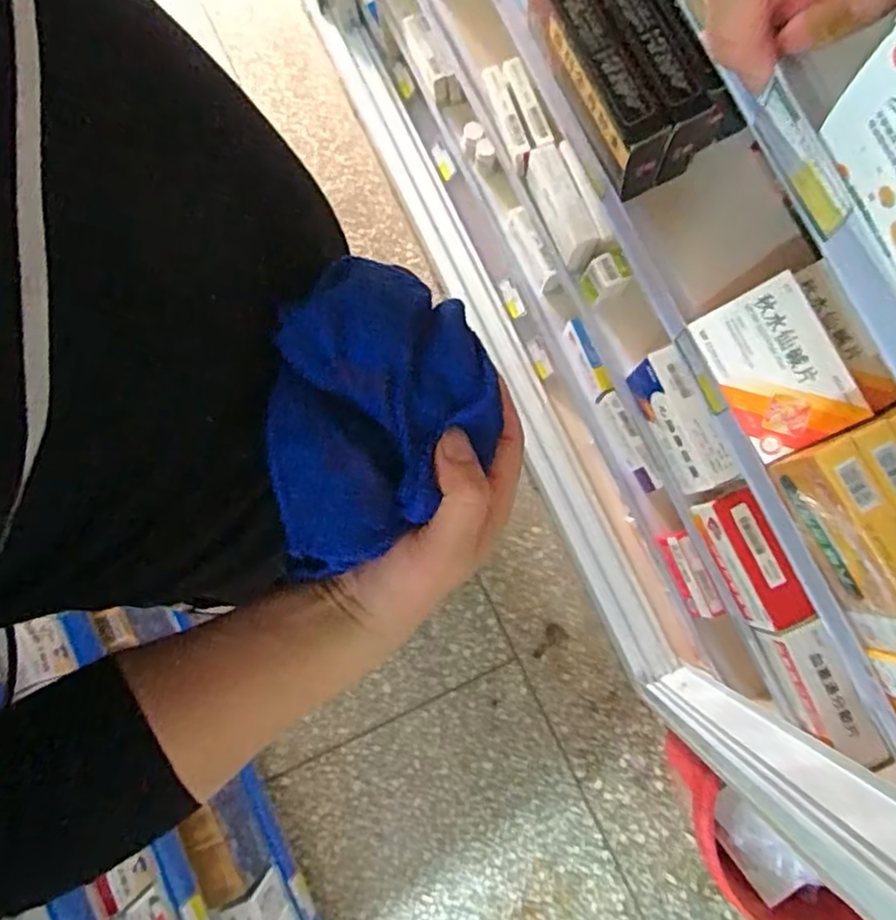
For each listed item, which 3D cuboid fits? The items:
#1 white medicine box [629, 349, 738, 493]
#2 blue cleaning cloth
[{"bbox_3d":[0.231,-0.035,0.684,0.034,0.086,0.139,-23,82,0],"label":"white medicine box"},{"bbox_3d":[-0.031,-0.015,0.308,0.097,0.035,0.134,12,80,4],"label":"blue cleaning cloth"}]

